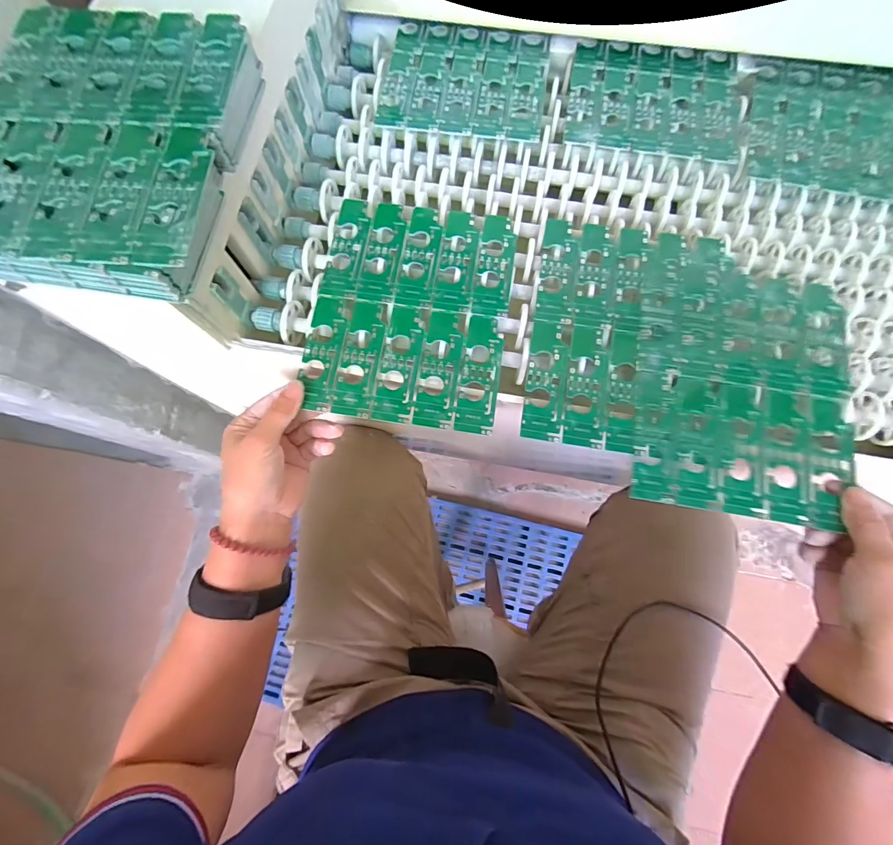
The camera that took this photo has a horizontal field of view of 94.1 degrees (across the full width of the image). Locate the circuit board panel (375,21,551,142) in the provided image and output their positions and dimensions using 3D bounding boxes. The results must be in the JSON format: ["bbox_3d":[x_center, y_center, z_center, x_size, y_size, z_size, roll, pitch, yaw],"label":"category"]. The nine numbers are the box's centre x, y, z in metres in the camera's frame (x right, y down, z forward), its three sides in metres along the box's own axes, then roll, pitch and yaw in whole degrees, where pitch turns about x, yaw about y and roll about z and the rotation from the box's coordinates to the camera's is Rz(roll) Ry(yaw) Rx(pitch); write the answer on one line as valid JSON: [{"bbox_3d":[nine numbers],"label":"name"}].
[{"bbox_3d":[0.020,-0.365,0.440,0.167,0.010,0.150,8,74,4],"label":"circuit board panel"}]

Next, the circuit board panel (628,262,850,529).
[{"bbox_3d":[0.245,-0.034,0.343,0.169,0.009,0.217,9,75,3],"label":"circuit board panel"}]

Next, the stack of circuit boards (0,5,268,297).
[{"bbox_3d":[-0.232,-0.190,0.281,0.170,0.025,0.210,6,74,1],"label":"stack of circuit boards"}]

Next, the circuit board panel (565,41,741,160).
[{"bbox_3d":[0.214,-0.338,0.428,0.168,0.005,0.144,8,74,4],"label":"circuit board panel"}]

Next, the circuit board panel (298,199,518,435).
[{"bbox_3d":[-0.031,-0.101,0.367,0.165,0.008,0.207,9,74,2],"label":"circuit board panel"}]

